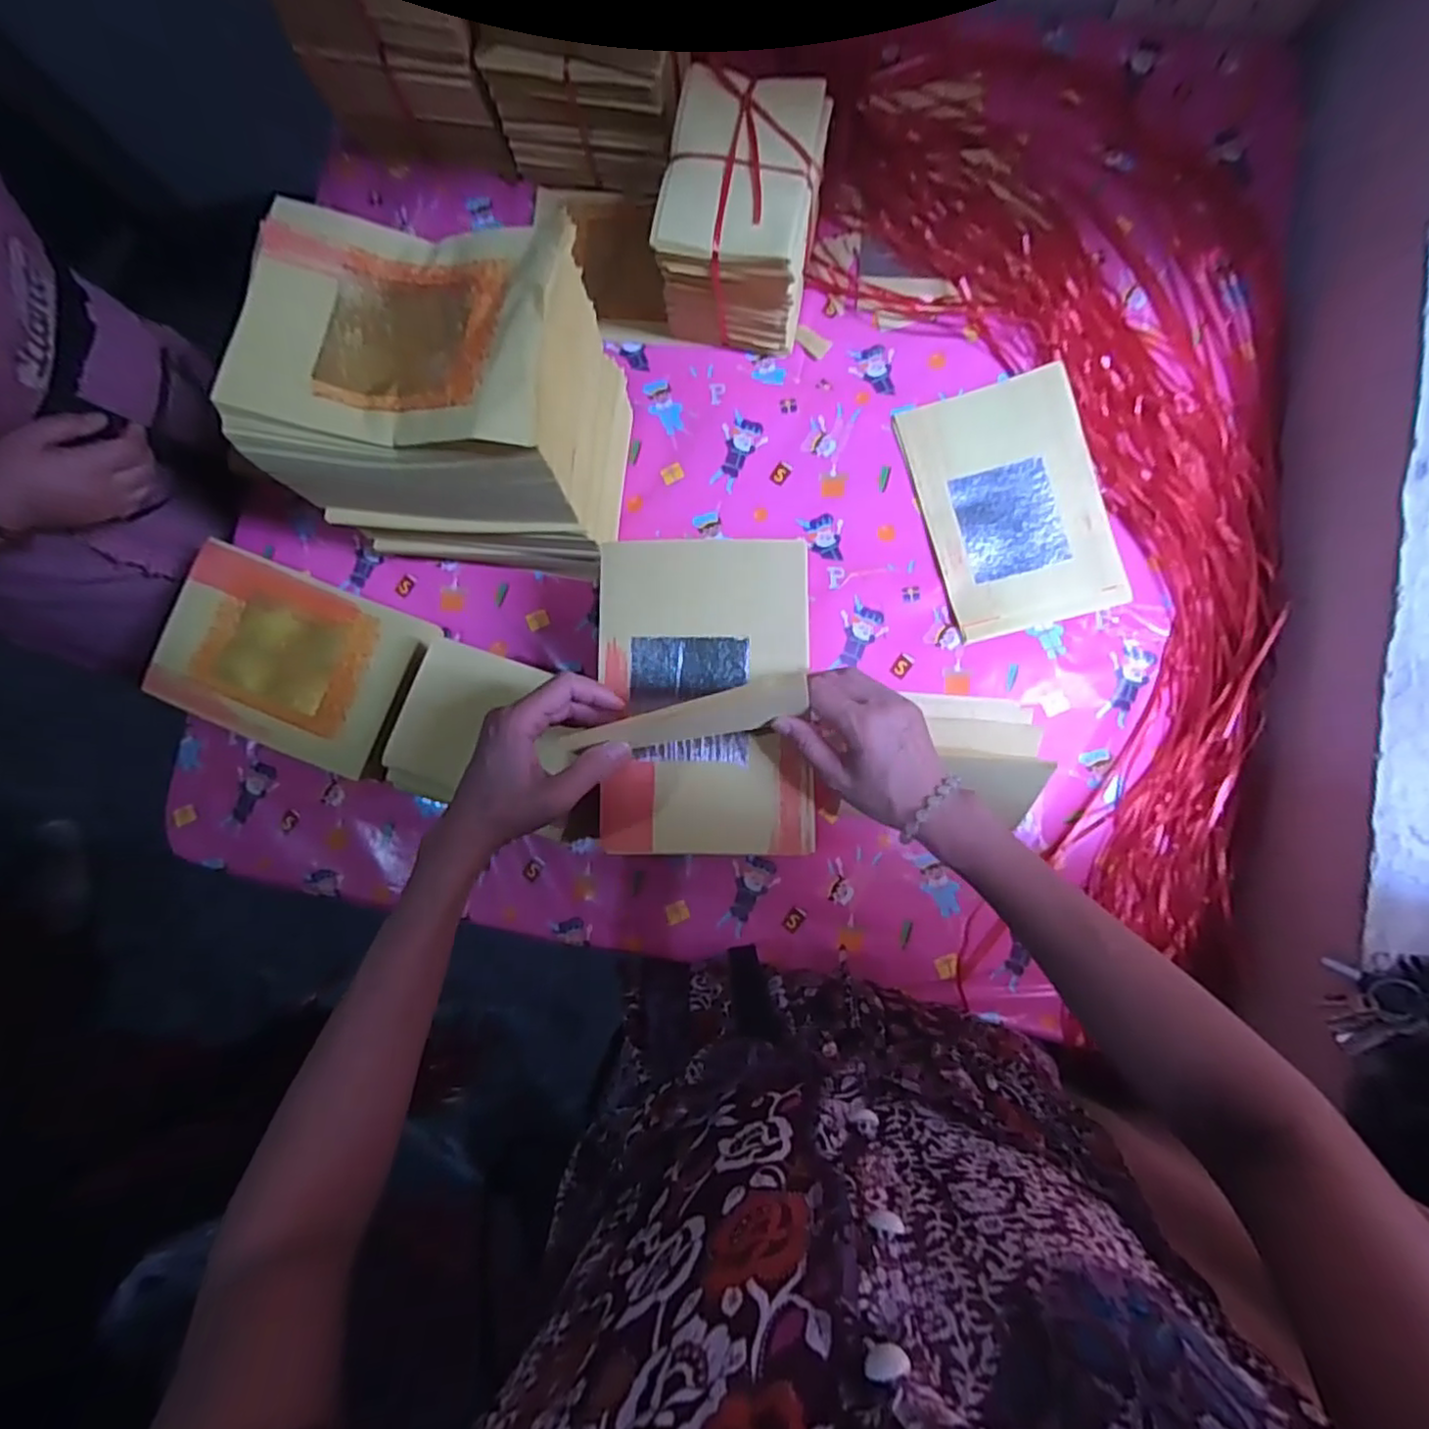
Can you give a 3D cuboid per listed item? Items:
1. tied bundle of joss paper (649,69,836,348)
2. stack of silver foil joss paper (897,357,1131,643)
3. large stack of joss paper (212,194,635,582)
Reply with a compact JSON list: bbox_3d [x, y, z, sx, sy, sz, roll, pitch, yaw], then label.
[{"bbox_3d":[0.026,-0.441,0.610,0.123,0.125,0.160,11,89,5],"label":"tied bundle of joss paper"},{"bbox_3d":[0.281,-0.200,0.632,0.159,0.012,0.234,-15,87,4],"label":"stack of silver foil joss paper"},{"bbox_3d":[-0.207,-0.243,0.535,0.229,0.203,0.188,7,88,5],"label":"large stack of joss paper"}]

